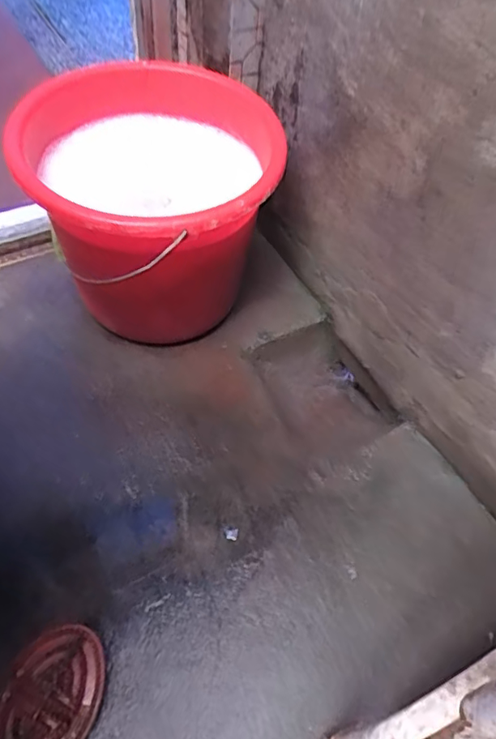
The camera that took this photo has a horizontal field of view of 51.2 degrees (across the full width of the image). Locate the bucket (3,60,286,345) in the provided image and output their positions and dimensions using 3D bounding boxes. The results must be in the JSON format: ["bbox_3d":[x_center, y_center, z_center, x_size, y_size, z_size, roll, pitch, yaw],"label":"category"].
[{"bbox_3d":[-0.115,-0.198,0.716,0.291,0.303,0.306,3,55,-4],"label":"bucket"}]

